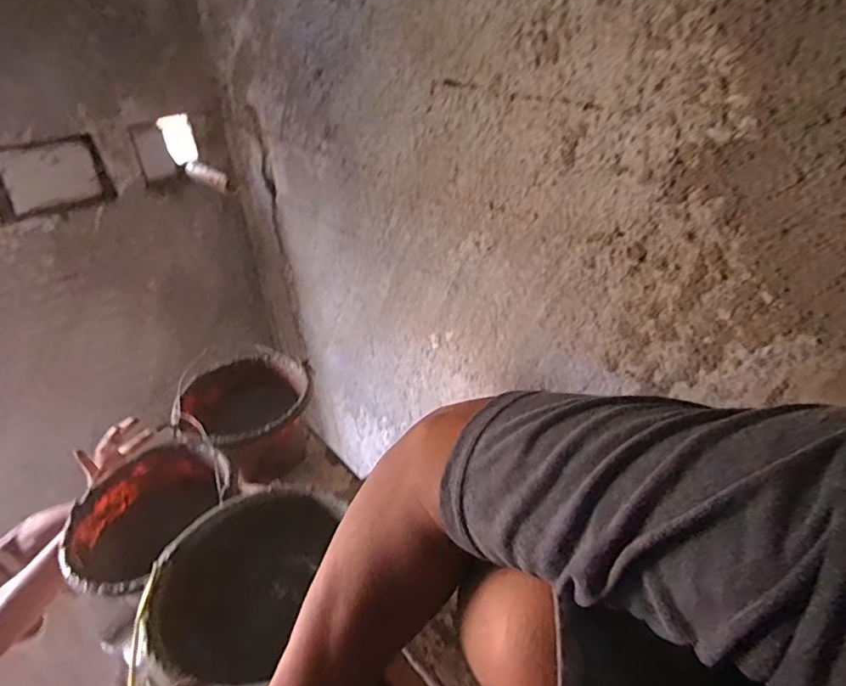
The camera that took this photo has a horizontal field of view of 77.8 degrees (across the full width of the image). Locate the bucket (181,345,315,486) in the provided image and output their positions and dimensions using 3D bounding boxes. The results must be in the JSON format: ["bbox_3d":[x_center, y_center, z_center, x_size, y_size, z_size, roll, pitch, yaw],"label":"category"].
[{"bbox_3d":[-0.301,0.154,0.990,0.211,0.185,0.194,-2,35,1],"label":"bucket"}]

